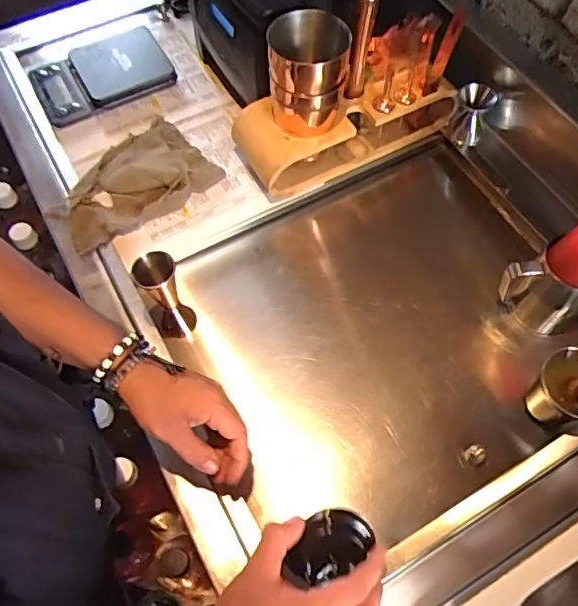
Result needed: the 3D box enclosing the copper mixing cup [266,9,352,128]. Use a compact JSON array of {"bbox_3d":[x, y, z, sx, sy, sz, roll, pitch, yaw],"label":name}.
[{"bbox_3d":[0.021,-0.266,0.654,0.087,0.111,0.088,0,62,0],"label":"copper mixing cup"}]

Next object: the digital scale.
[{"bbox_3d":[-0.272,-0.334,0.823,0.189,0.024,0.120,-22,64,-11],"label":"digital scale"}]

